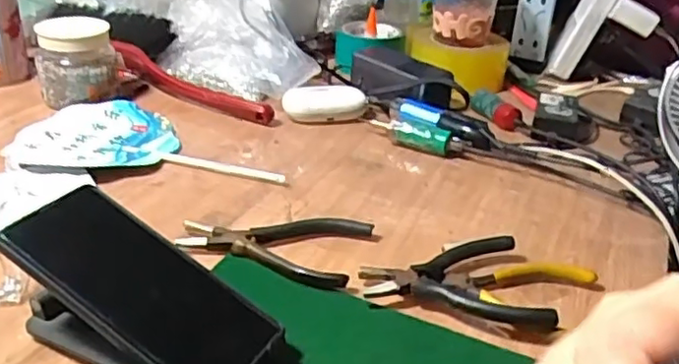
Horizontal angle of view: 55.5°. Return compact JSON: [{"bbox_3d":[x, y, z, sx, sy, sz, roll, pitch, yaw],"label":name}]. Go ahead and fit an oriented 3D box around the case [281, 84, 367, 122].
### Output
[{"bbox_3d":[-0.019,-0.092,0.744,0.095,0.028,0.049,-5,30,-15],"label":"case"}]

